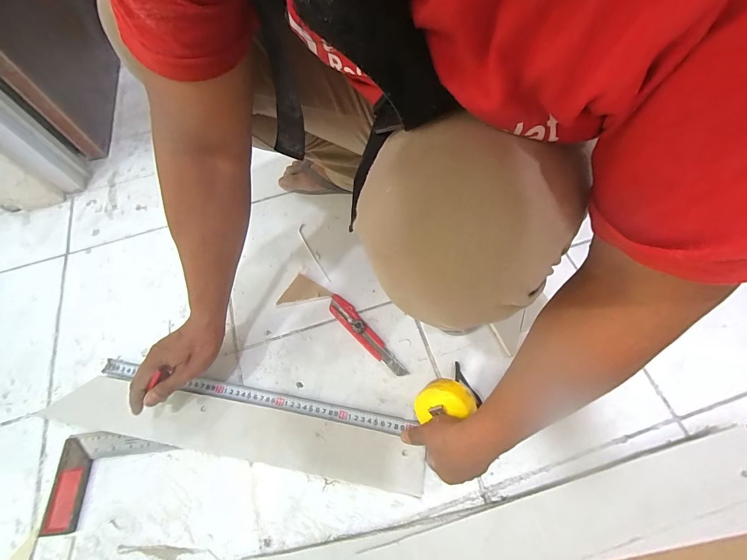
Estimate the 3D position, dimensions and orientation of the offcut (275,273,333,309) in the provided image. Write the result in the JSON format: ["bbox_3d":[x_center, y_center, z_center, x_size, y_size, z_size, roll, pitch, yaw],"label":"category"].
[{"bbox_3d":[-0.122,0.031,0.559,0.072,0.009,0.069,29,69,17],"label":"offcut"}]

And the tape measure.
[{"bbox_3d":[-0.148,0.167,0.483,0.565,0.073,0.069,1,64,13],"label":"tape measure"}]

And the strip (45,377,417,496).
[{"bbox_3d":[-0.202,0.216,0.469,0.541,0.015,0.068,8,65,6],"label":"strip"}]

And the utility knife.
[{"bbox_3d":[-0.013,0.088,0.528,0.031,0.017,0.173,-42,68,-15],"label":"utility knife"}]

